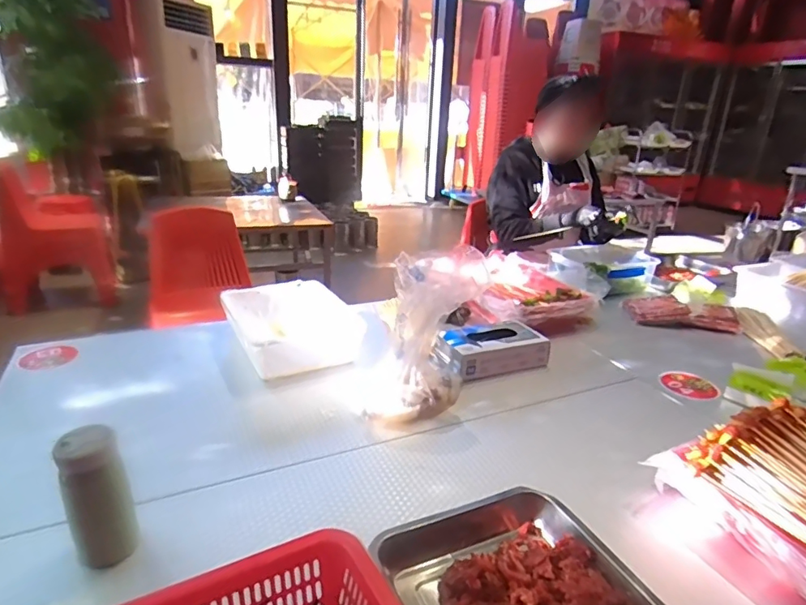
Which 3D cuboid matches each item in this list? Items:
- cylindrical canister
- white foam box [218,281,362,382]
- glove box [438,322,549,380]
[{"bbox_3d":[-0.349,0.218,0.575,0.069,0.154,0.068,-14,27,-36],"label":"cylindrical canister"},{"bbox_3d":[-0.258,0.049,1.138,0.247,0.089,0.299,-10,25,-30],"label":"white foam box"},{"bbox_3d":[0.195,0.104,1.114,0.223,0.068,0.139,-7,23,-23],"label":"glove box"}]

